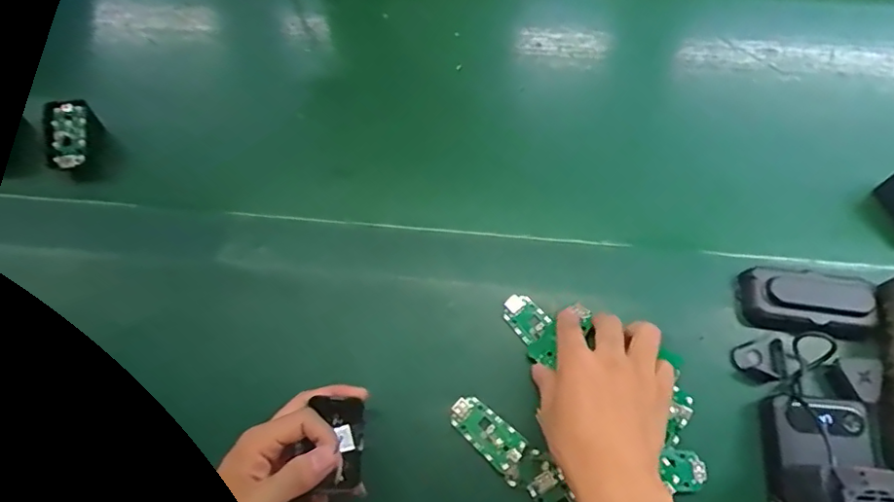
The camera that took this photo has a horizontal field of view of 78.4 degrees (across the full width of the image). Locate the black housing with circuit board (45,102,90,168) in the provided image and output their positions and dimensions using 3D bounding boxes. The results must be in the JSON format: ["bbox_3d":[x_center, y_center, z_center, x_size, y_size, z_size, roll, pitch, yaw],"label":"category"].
[{"bbox_3d":[-0.378,-0.116,0.547,0.037,0.016,0.068,1,94,-8],"label":"black housing with circuit board"}]

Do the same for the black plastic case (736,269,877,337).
[{"bbox_3d":[0.306,0.042,0.463,0.102,0.022,0.049,5,66,3],"label":"black plastic case"}]

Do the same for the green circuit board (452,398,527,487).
[{"bbox_3d":[0.035,0.147,0.439,0.071,0.004,0.031,41,72,17],"label":"green circuit board"}]

